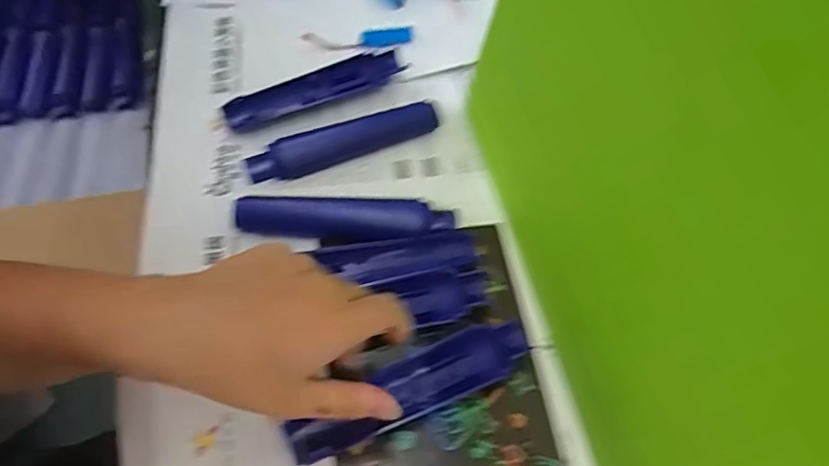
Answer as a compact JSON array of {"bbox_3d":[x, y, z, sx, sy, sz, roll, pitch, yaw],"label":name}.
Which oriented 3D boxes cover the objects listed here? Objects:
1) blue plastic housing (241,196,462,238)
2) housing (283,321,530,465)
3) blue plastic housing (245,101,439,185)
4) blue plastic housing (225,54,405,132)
[{"bbox_3d":[-0.051,-0.009,0.440,0.163,0.023,0.037,-3,58,-4],"label":"blue plastic housing"},{"bbox_3d":[-0.001,0.101,0.366,0.162,0.016,0.040,-24,61,-18],"label":"housing"},{"bbox_3d":[-0.056,-0.076,0.472,0.164,0.025,0.030,-24,62,-16],"label":"blue plastic housing"},{"bbox_3d":[-0.090,-0.130,0.512,0.160,0.021,0.033,-24,62,-16],"label":"blue plastic housing"}]

